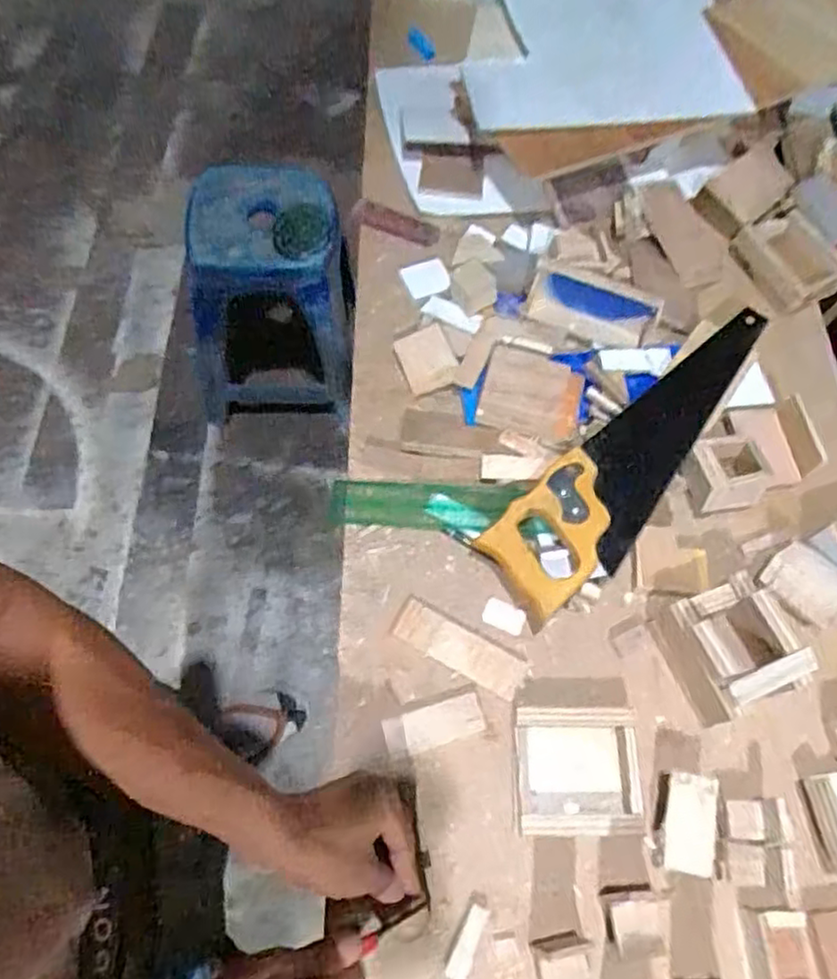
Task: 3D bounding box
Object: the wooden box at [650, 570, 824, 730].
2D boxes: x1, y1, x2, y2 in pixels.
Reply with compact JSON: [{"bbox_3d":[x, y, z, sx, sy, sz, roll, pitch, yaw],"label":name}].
[{"bbox_3d":[0.263,0.132,0.591,0.089,0.075,0.105,-22,68,-13],"label":"wooden box"}]

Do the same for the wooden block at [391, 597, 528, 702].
[{"bbox_3d":[0.036,0.140,0.611,0.118,0.011,0.037,28,71,11],"label":"wooden block"}]

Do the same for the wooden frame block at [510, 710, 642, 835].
[{"bbox_3d":[0.127,0.227,0.567,0.096,0.031,0.093,0,68,0],"label":"wooden frame block"}]

